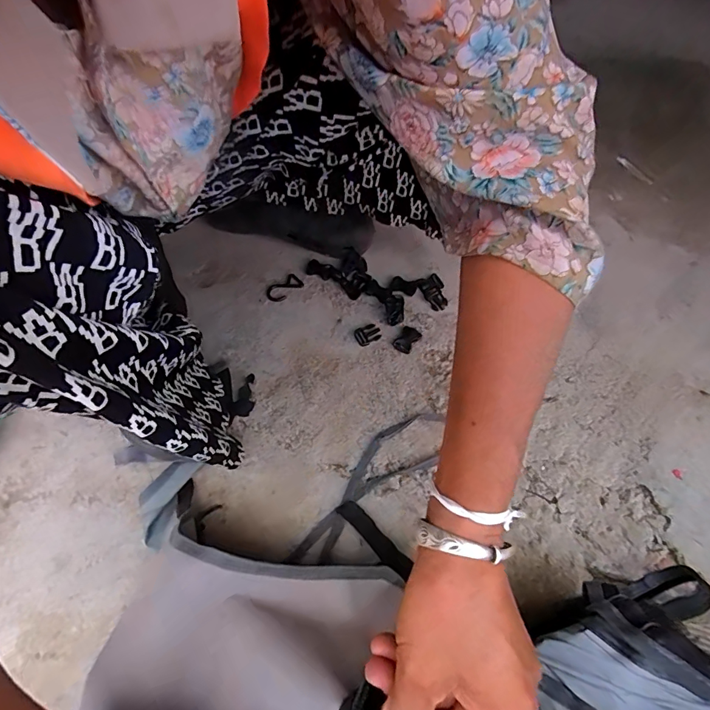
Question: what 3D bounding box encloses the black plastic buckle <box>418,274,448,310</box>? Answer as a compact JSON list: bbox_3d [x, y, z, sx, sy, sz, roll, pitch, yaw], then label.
[{"bbox_3d":[0.114,-0.089,0.596,0.034,0.010,0.057,-22,67,-10],"label":"black plastic buckle"}]

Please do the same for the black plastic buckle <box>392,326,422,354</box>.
[{"bbox_3d":[0.069,-0.021,0.555,0.026,0.008,0.039,32,69,14],"label":"black plastic buckle"}]

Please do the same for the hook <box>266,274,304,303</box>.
[{"bbox_3d":[-0.101,-0.094,0.593,0.054,0.006,0.030,-39,71,-17],"label":"hook"}]

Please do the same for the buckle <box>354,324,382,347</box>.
[{"bbox_3d":[0.017,-0.028,0.559,0.034,0.004,0.027,-26,68,-11],"label":"buckle"}]

